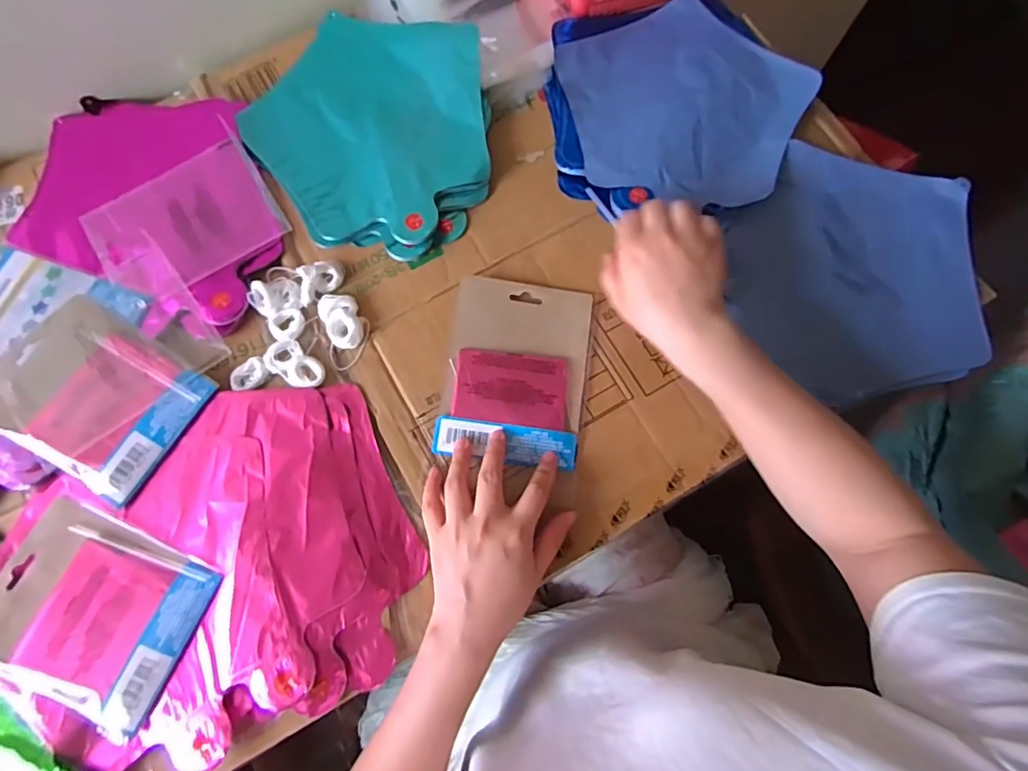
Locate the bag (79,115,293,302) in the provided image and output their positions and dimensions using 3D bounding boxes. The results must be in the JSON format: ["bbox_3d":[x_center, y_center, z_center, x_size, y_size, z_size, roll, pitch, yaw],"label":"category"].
[{"bbox_3d":[-0.285,-0.145,0.468,0.149,0.020,0.117,-34,75,-11],"label":"bag"}]

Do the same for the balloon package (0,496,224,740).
[{"bbox_3d":[-0.308,0.161,0.388,0.156,0.012,0.117,24,78,4],"label":"balloon package"}]

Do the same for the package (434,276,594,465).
[{"bbox_3d":[0.003,-0.014,0.450,0.114,0.013,0.147,7,78,1],"label":"package"}]

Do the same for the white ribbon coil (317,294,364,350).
[{"bbox_3d":[-0.144,-0.054,0.450,0.031,0.010,0.048,-17,78,-4],"label":"white ribbon coil"}]

